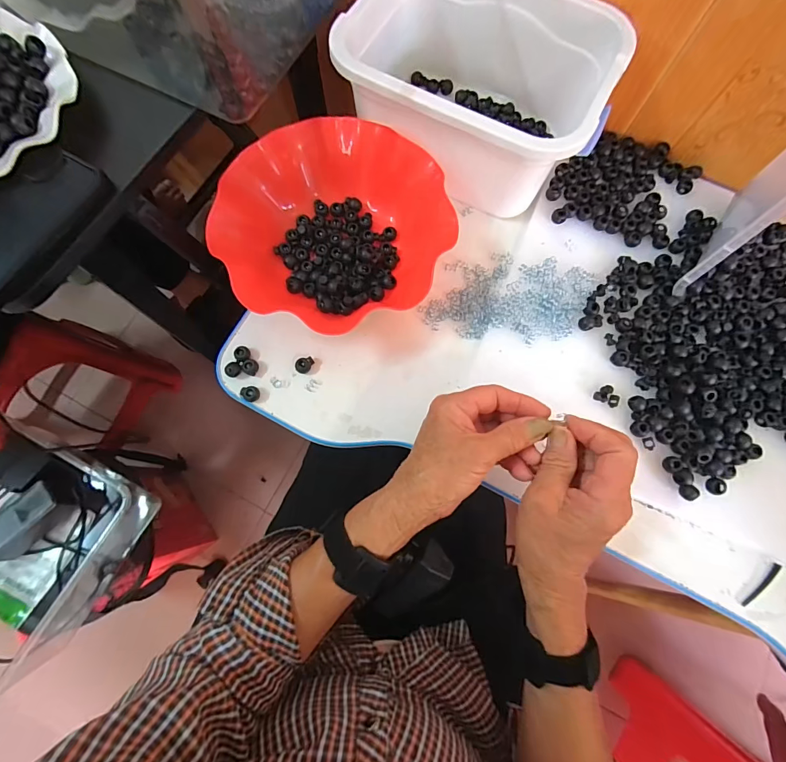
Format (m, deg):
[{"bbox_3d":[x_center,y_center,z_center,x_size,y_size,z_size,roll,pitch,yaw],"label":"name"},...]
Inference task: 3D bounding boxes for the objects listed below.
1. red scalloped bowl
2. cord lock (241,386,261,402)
[{"bbox_3d":[-0.059,-0.152,0.402,0.214,0.059,0.215,0,78,1],"label":"red scalloped bowl"},{"bbox_3d":[-0.141,0.012,0.389,0.018,0.009,0.016,29,80,7],"label":"cord lock"}]

